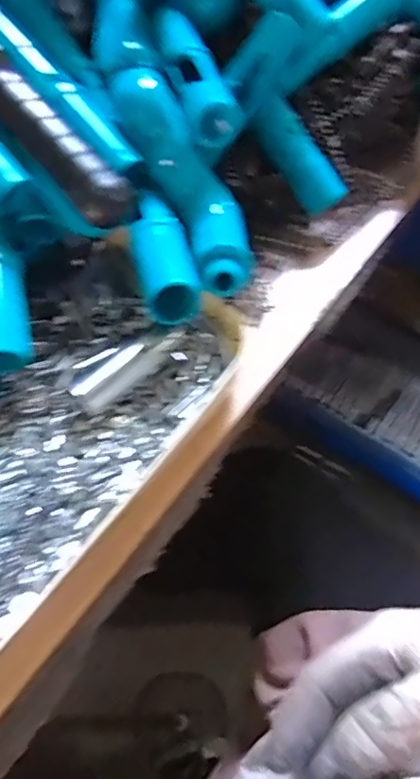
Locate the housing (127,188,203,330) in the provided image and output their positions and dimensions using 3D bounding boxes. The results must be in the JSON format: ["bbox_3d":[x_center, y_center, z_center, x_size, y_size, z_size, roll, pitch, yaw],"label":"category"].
[{"bbox_3d":[-0.027,-0.076,0.307,0.032,0.026,0.083,-14,60,-5],"label":"housing"}]

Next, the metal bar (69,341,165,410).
[{"bbox_3d":[-0.053,-0.007,0.297,0.014,0.015,0.046,37,68,21],"label":"metal bar"}]

